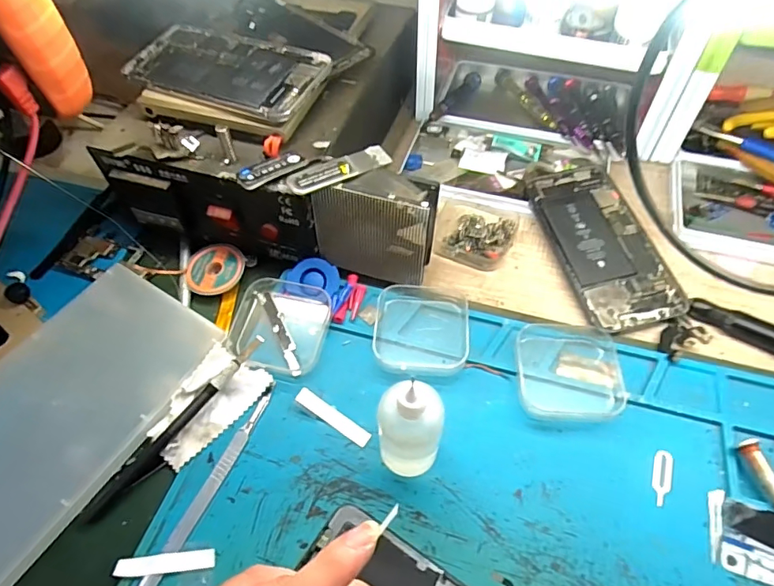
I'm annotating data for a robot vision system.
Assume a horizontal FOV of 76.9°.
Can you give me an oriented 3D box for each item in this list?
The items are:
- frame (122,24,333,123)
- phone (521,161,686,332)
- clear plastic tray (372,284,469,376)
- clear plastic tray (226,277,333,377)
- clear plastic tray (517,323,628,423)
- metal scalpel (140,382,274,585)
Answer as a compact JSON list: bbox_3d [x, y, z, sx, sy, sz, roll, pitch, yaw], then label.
[{"bbox_3d":[-0.111,-0.154,0.337,0.134,0.007,0.071,22,62,18],"label":"frame"},{"bbox_3d":[0.164,-0.049,0.383,0.074,0.014,0.165,-9,56,-4],"label":"phone"},{"bbox_3d":[0.024,0.023,0.337,0.063,0.016,0.068,3,56,4],"label":"clear plastic tray"},{"bbox_3d":[-0.073,0.021,0.337,0.061,0.017,0.067,7,56,8],"label":"clear plastic tray"},{"bbox_3d":[0.117,0.050,0.315,0.065,0.014,0.066,2,56,4],"label":"clear plastic tray"},{"bbox_3d":[-0.101,0.109,0.284,0.009,0.009,0.127,19,58,15],"label":"metal scalpel"}]

